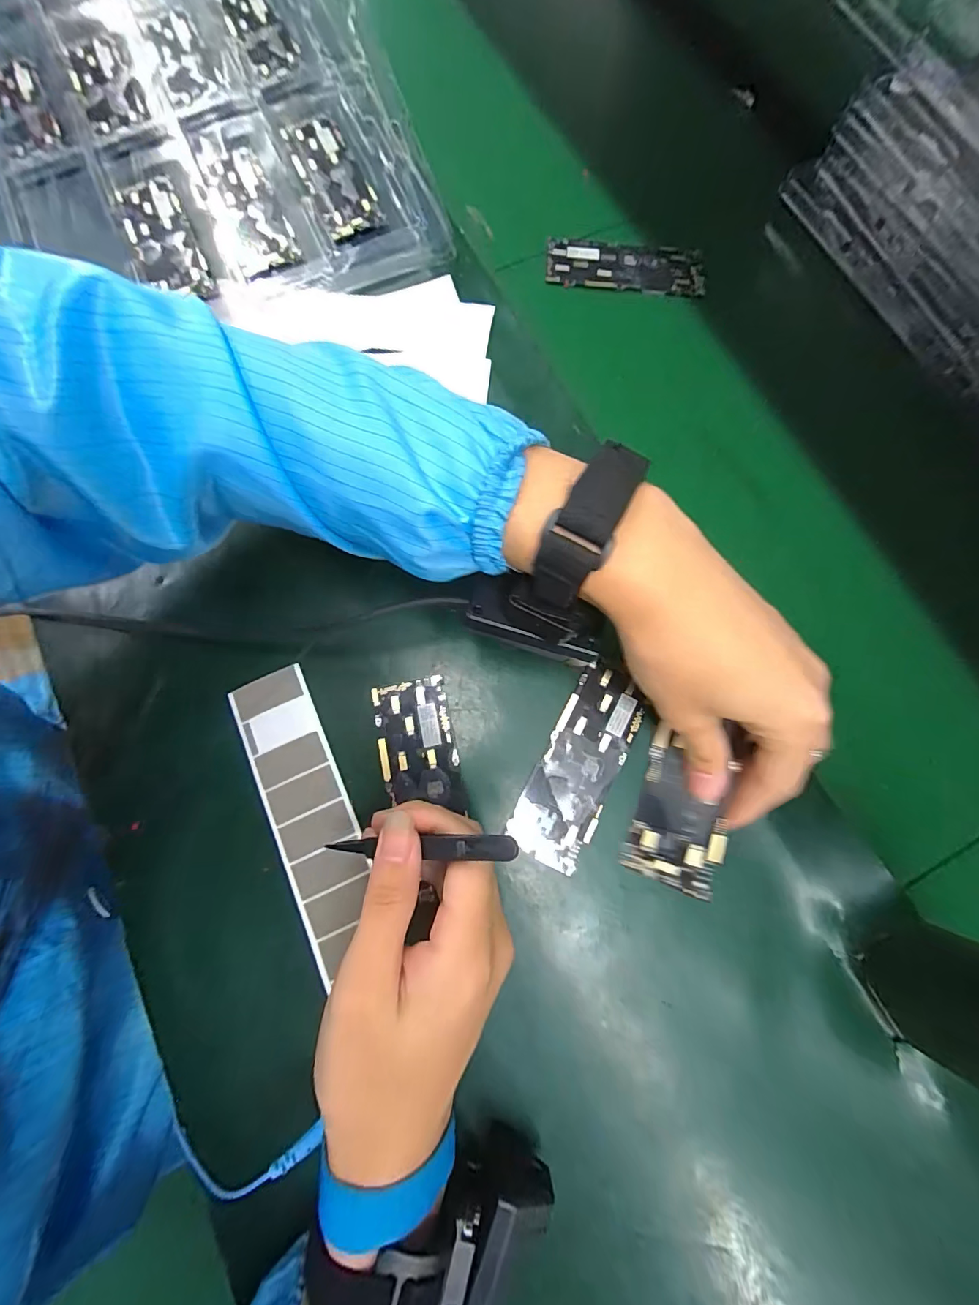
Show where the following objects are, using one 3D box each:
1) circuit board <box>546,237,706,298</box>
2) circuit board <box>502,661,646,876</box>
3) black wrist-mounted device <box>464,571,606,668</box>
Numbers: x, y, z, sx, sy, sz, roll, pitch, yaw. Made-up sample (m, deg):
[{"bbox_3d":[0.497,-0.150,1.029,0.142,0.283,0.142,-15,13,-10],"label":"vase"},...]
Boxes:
[{"bbox_3d":[0.108,-0.308,0.366,0.124,0.012,0.044,4,78,0],"label":"circuit board"},{"bbox_3d":[0.054,0.066,0.268,0.044,0.007,0.116,28,79,5],"label":"circuit board"},{"bbox_3d":[0.023,-0.017,0.222,0.068,0.031,0.031,18,79,3],"label":"black wrist-mounted device"}]

